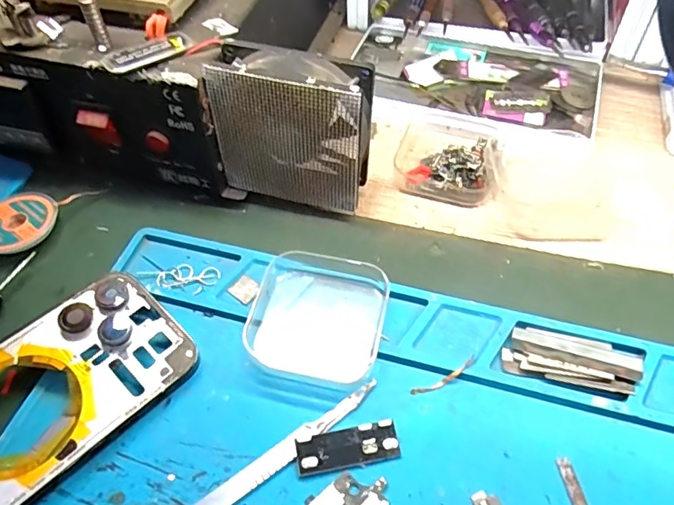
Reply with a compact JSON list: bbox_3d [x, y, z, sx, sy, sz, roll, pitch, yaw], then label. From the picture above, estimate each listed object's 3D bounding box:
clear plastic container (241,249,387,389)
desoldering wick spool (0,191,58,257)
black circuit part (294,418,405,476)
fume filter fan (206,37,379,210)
[{"bbox_3d":[-0.008,0.029,0.259,0.062,0.017,0.063,9,54,9],"label":"clear plastic container"},{"bbox_3d":[-0.183,-0.016,0.302,0.039,0.013,0.045,26,58,21],"label":"desoldering wick spool"},{"bbox_3d":[0.005,0.084,0.225,0.044,0.004,0.016,-12,53,-7],"label":"black circuit part"},{"bbox_3d":[-0.024,-0.064,0.286,0.081,0.086,0.030,7,53,8],"label":"fume filter fan"}]

